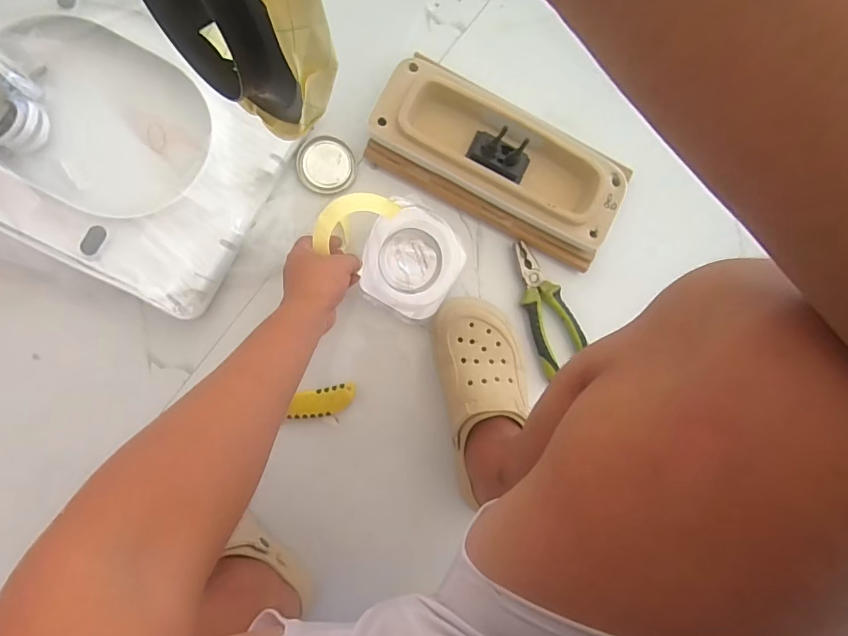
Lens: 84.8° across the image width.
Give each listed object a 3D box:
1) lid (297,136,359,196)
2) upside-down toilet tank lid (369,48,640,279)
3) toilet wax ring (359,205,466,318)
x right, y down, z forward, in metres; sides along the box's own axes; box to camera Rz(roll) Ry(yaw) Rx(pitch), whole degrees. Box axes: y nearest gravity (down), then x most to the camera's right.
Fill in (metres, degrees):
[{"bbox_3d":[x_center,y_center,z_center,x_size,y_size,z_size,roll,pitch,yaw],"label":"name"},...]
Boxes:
[{"bbox_3d":[-0.131,-0.206,0.622,0.077,0.007,0.073,0,89,-8],"label":"lid"},{"bbox_3d":[0.102,-0.210,0.620,0.348,0.073,0.146,27,85,-5],"label":"upside-down toilet tank lid"},{"bbox_3d":[-0.017,-0.074,0.615,0.121,0.048,0.130,29,85,-7],"label":"toilet wax ring"}]

